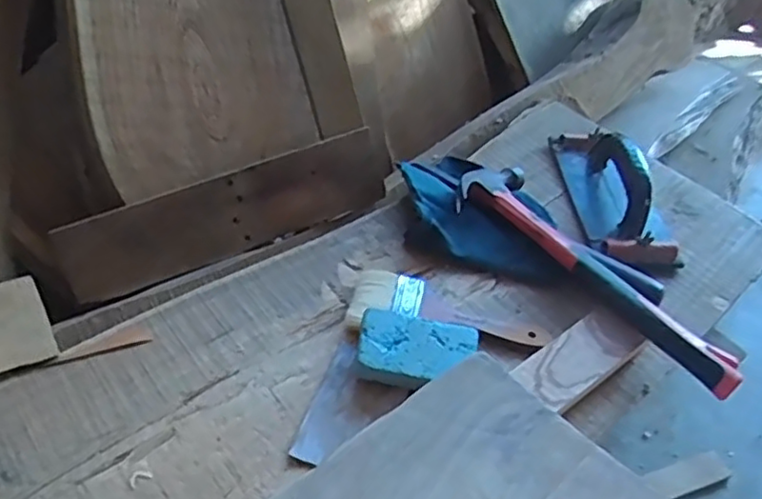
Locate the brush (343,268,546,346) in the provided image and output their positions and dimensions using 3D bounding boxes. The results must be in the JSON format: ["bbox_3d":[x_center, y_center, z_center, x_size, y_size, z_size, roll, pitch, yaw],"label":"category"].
[{"bbox_3d":[0.064,0.060,0.603,0.181,0.016,0.071,11,43,6],"label":"brush"}]

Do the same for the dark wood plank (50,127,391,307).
[{"bbox_3d":[-0.147,-0.041,0.687,0.349,0.088,0.026,-24,17,-27],"label":"dark wood plank"}]

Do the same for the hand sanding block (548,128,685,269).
[{"bbox_3d":[0.278,-0.081,0.748,0.106,0.072,0.219,1,43,-5],"label":"hand sanding block"}]

